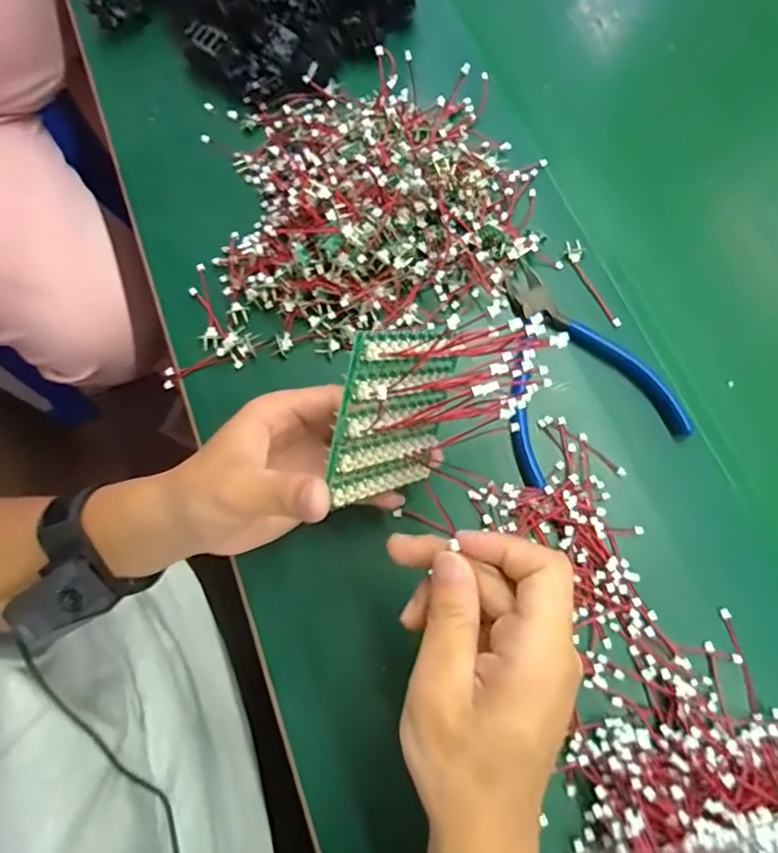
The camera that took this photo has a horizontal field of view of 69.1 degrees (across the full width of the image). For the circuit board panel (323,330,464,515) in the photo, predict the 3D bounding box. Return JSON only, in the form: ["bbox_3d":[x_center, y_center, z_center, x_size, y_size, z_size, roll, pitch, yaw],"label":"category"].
[{"bbox_3d":[0.005,-0.007,0.277,0.008,0.078,0.083,28,115,32],"label":"circuit board panel"}]

